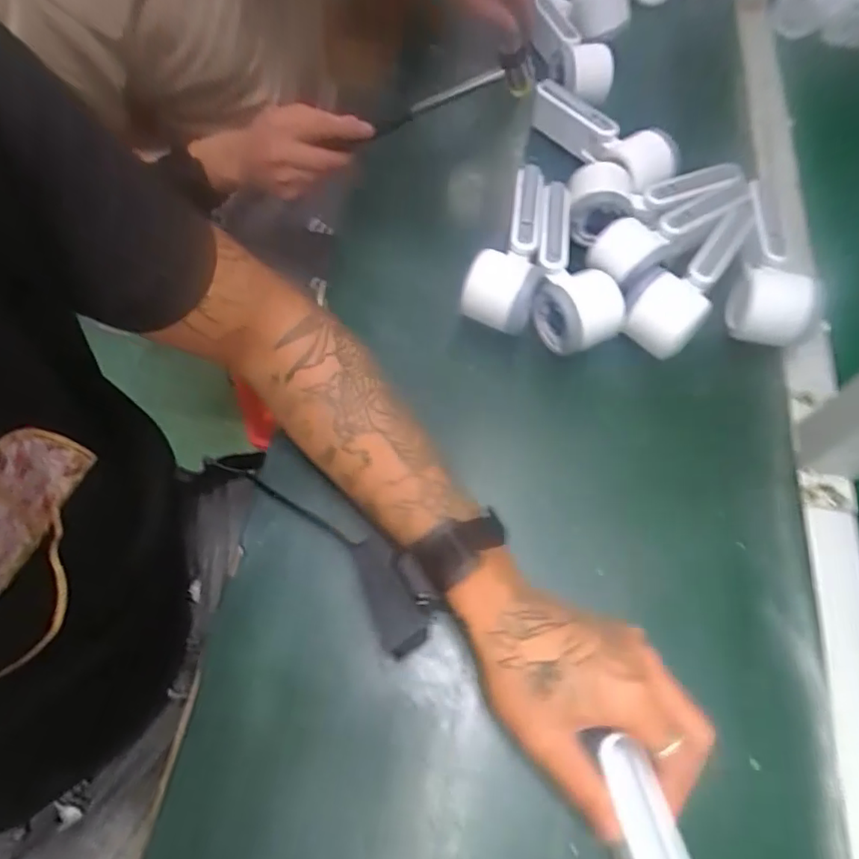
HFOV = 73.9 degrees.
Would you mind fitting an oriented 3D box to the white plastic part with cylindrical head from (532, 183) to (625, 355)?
[{"bbox_3d":[0.123,-0.133,0.480,0.070,0.051,0.149,5,64,1],"label":"white plastic part with cylindrical head"}]

